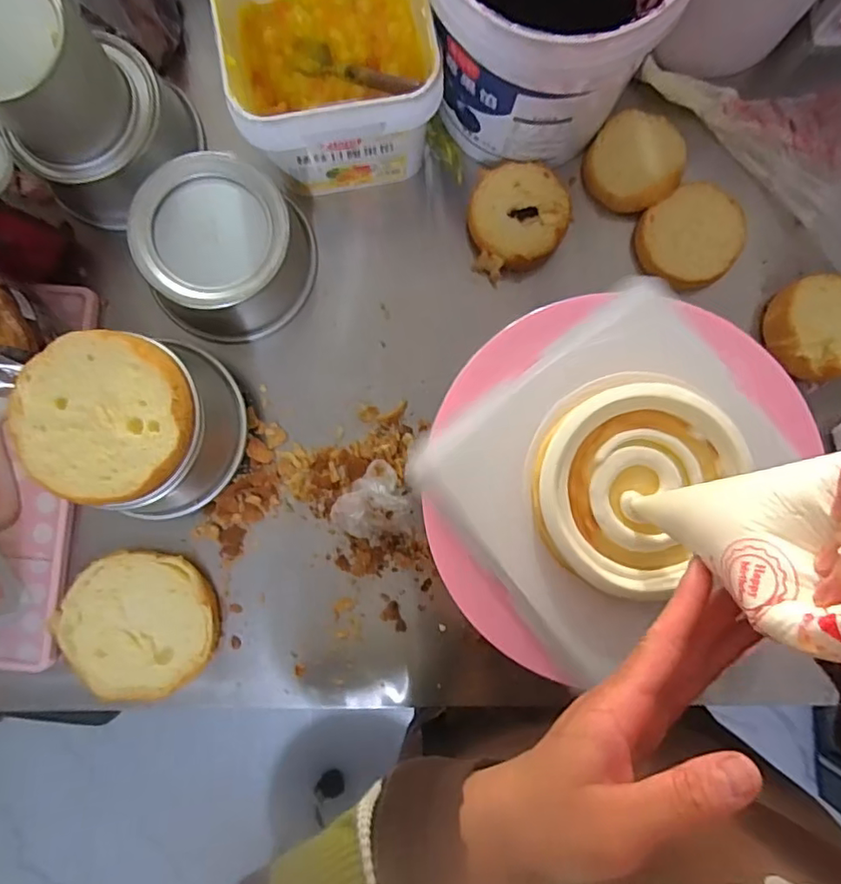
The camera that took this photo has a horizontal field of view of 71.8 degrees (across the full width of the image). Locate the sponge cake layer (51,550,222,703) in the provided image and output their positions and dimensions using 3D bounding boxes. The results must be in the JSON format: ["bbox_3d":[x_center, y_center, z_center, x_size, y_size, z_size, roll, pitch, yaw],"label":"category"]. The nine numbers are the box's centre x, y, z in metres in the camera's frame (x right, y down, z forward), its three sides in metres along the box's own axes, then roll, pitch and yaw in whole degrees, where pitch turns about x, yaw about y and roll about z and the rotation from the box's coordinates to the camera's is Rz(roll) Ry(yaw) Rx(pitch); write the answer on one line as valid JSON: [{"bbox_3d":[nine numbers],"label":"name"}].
[{"bbox_3d":[-0.259,0.167,0.540,0.132,0.028,0.136,0,86,1],"label":"sponge cake layer"}]

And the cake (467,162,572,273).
[{"bbox_3d":[0.093,-0.215,0.560,0.092,0.029,0.100,0,86,1],"label":"cake"}]

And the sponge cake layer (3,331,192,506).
[{"bbox_3d":[-0.242,-0.020,0.440,0.129,0.019,0.121,0,86,1],"label":"sponge cake layer"}]

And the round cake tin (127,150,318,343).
[{"bbox_3d":[-0.179,-0.173,0.533,0.135,0.084,0.142,0,86,1],"label":"round cake tin"}]

